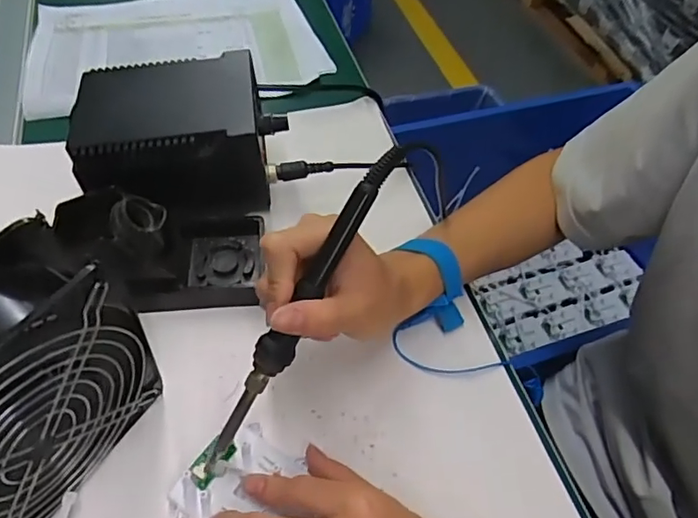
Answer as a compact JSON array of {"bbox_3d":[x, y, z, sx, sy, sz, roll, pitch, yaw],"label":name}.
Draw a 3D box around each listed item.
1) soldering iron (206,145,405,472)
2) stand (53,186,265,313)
[{"bbox_3d":[-0.028,0.030,0.309,0.019,0.022,0.212,32,97,19],"label":"soldering iron"},{"bbox_3d":[-0.140,-0.010,0.407,0.152,0.074,0.078,-5,52,-8],"label":"stand"}]

